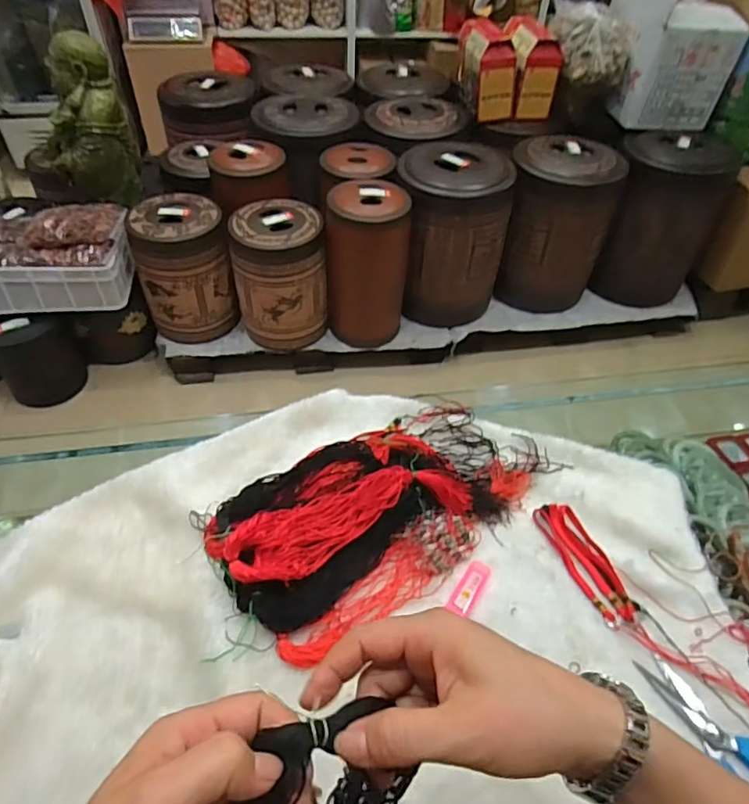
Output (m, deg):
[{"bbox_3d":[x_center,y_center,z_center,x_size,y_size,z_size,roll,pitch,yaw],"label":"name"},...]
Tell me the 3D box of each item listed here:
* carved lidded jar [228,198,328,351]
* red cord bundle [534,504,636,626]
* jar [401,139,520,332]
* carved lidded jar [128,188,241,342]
[{"bbox_3d":[-0.317,-0.428,1.849,0.283,0.425,0.306,2,48,-2],"label":"carved lidded jar"},{"bbox_3d":[0.225,0.167,0.588,0.043,0.015,0.138,-14,51,-16],"label":"red cord bundle"},{"bbox_3d":[0.259,-0.557,1.881,0.360,0.526,0.358,2,48,-2],"label":"jar"},{"bbox_3d":[-0.628,-0.440,1.836,0.278,0.407,0.267,2,48,-2],"label":"carved lidded jar"}]

